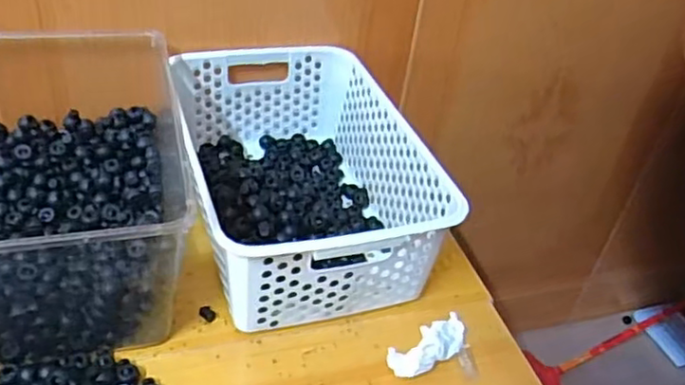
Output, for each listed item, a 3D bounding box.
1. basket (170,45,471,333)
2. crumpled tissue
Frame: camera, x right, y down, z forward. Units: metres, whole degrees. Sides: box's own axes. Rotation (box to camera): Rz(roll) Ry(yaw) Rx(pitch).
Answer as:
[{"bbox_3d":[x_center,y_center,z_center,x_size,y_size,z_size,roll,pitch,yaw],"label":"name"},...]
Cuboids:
[{"bbox_3d":[-0.040,-0.017,0.631,0.203,0.111,0.300,-7,40,-17],"label":"basket"},{"bbox_3d":[0.072,0.127,0.545,0.081,0.023,0.035,-25,48,-33],"label":"crumpled tissue"}]

